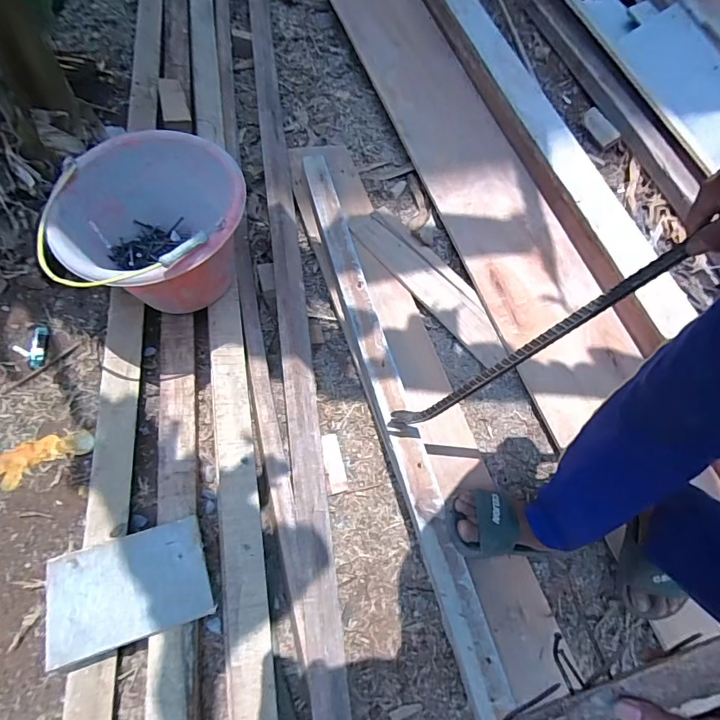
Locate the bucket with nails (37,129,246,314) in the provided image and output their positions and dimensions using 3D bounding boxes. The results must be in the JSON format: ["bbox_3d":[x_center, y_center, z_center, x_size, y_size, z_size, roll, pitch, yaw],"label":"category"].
[{"bbox_3d":[-0.325,-0.212,0.748,0.279,0.201,0.273,3,63,-7],"label":"bucket with nails"}]

